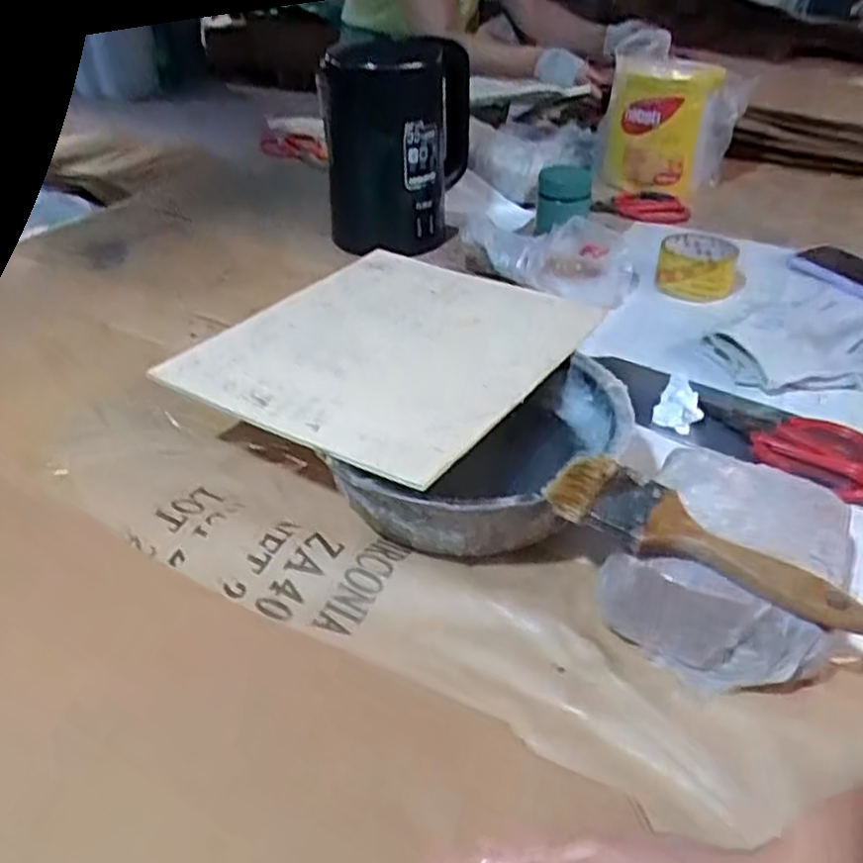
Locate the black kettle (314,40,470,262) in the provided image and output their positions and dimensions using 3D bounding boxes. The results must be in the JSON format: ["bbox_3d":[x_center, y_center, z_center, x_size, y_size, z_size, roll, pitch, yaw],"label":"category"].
[{"bbox_3d":[-0.039,-0.365,0.986,0.175,0.232,0.157,0,33,0],"label":"black kettle"}]

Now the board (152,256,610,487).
[{"bbox_3d":[-0.026,-0.071,0.597,0.240,0.011,0.296,19,38,26],"label":"board"}]

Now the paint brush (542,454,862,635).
[{"bbox_3d":[0.144,0.061,0.408,0.172,0.014,0.044,29,61,26],"label":"paint brush"}]

